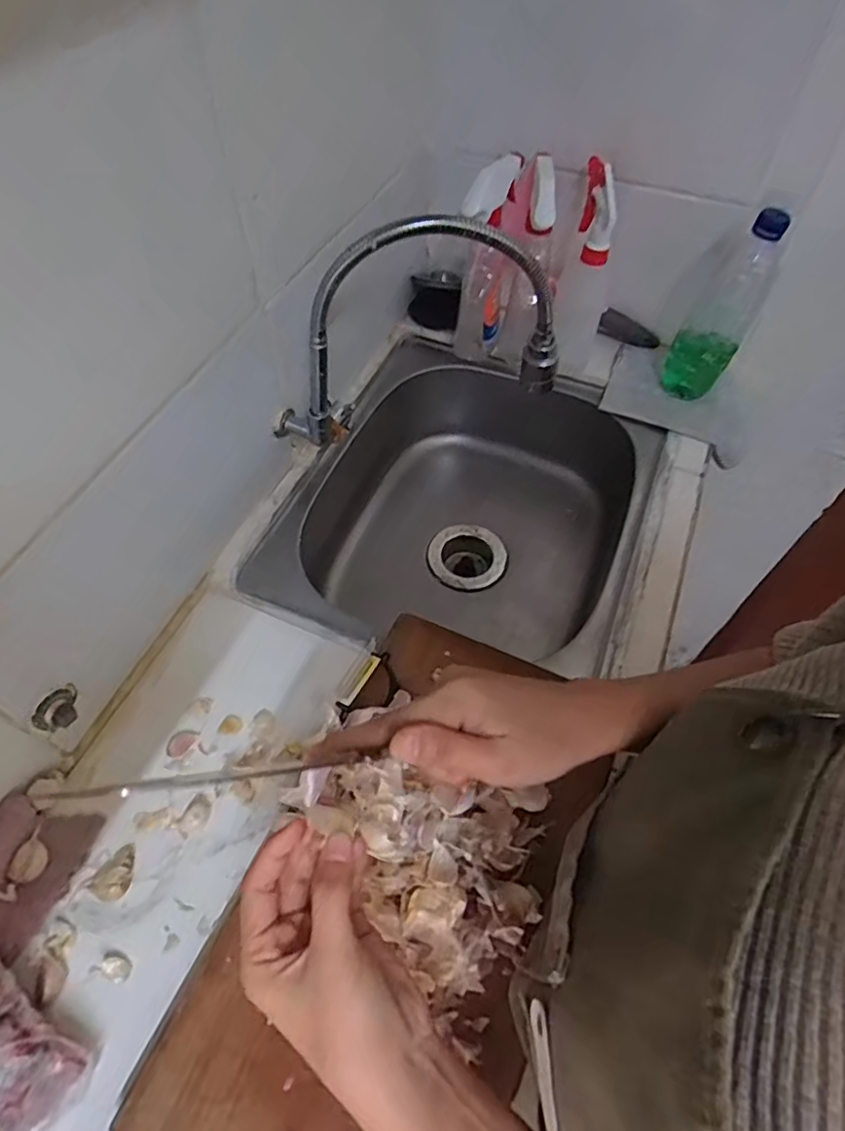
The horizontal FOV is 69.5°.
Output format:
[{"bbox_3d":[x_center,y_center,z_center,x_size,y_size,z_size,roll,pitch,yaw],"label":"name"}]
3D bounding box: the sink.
[{"bbox_3d":[0.056,-0.043,0.802,0.373,0.209,0.455,18,58,11],"label":"sink"}]

